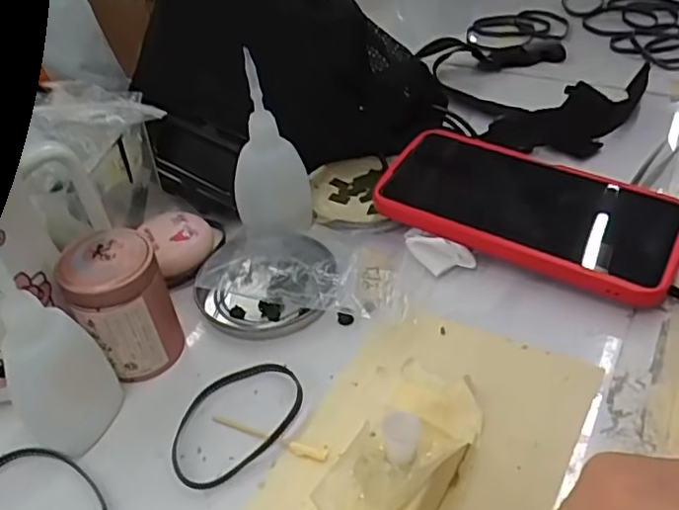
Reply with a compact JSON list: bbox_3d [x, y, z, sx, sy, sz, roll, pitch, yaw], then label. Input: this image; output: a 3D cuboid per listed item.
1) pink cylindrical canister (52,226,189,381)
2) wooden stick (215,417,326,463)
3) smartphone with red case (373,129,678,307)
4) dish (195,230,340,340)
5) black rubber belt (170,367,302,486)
[{"bbox_3d":[-0.106,0.024,0.315,0.044,0.072,0.038,-18,41,-15],"label":"pink cylindrical canister"},{"bbox_3d":[-0.033,0.082,0.292,0.058,0.004,0.007,13,44,18],"label":"wooden stick"},{"bbox_3d":[0.109,-0.030,0.372,0.165,0.016,0.084,20,49,22],"label":"smartphone with red case"},{"bbox_3d":[-0.041,0.009,0.360,0.075,0.020,0.073,-3,39,3],"label":"dish"},{"bbox_3d":[-0.049,0.074,0.300,0.070,0.008,0.047,-31,46,-29],"label":"black rubber belt"}]

